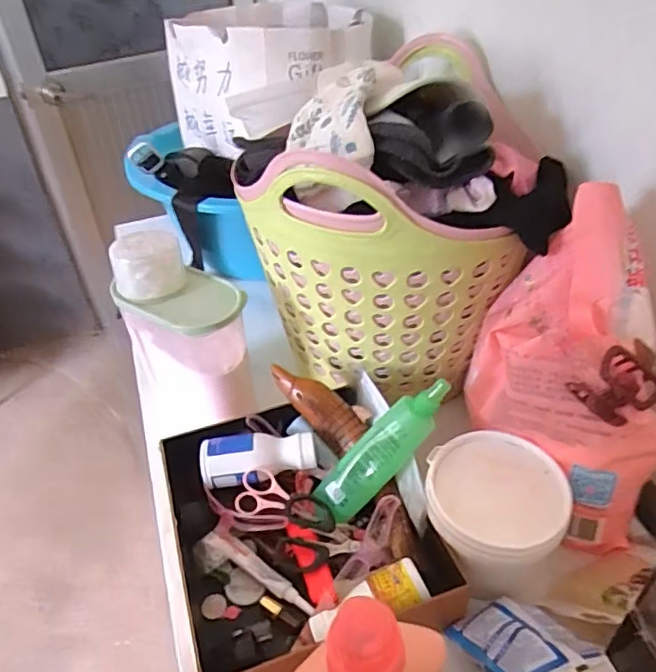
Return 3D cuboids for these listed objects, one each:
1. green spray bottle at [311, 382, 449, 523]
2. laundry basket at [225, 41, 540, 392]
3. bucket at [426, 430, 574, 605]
[{"bbox_3d":[0.059,0.118,0.595,0.033,0.188,0.043,21,26,-40],"label":"green spray bottle"},{"bbox_3d":[0.062,-0.124,0.721,0.317,0.314,0.327,-15,44,-13],"label":"laundry basket"},{"bbox_3d":[0.161,0.185,0.572,0.129,0.116,0.145,4,43,7],"label":"bucket"}]

